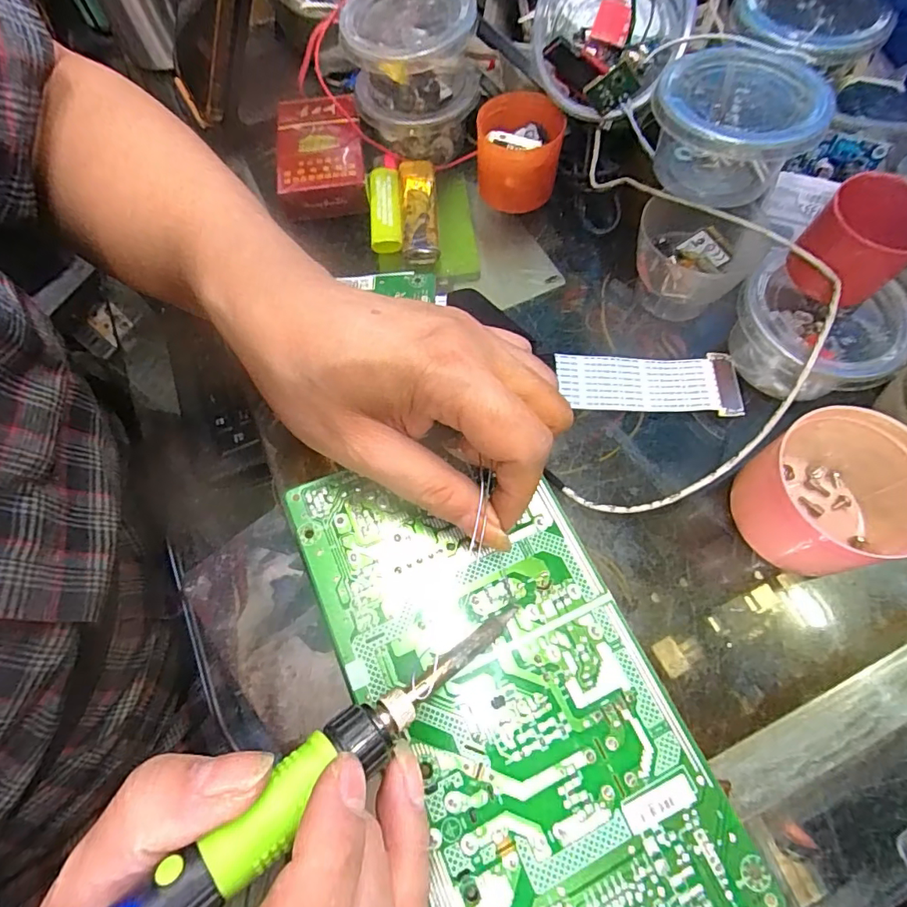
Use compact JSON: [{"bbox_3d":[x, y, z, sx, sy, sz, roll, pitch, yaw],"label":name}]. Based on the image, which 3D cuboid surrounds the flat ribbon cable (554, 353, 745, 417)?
[{"bbox_3d":[0.106,-0.039,0.280,0.097,0.006,0.035,3,71,0],"label":"flat ribbon cable"}]

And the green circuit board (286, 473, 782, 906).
[{"bbox_3d":[0.021,0.091,0.201,0.109,0.014,0.208,-23,67,-8],"label":"green circuit board"}]

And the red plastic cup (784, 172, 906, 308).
[{"bbox_3d":[0.190,-0.098,0.240,0.043,0.040,0.043,-1,66,2],"label":"red plastic cup"}]

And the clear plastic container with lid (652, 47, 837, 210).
[{"bbox_3d":[0.138,-0.163,0.261,0.072,0.044,0.073,-1,66,2],"label":"clear plastic container with lid"}]

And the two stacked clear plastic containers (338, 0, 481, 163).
[{"bbox_3d":[-0.025,-0.239,0.317,0.079,0.065,0.070,-2,66,1],"label":"two stacked clear plastic containers"}]

